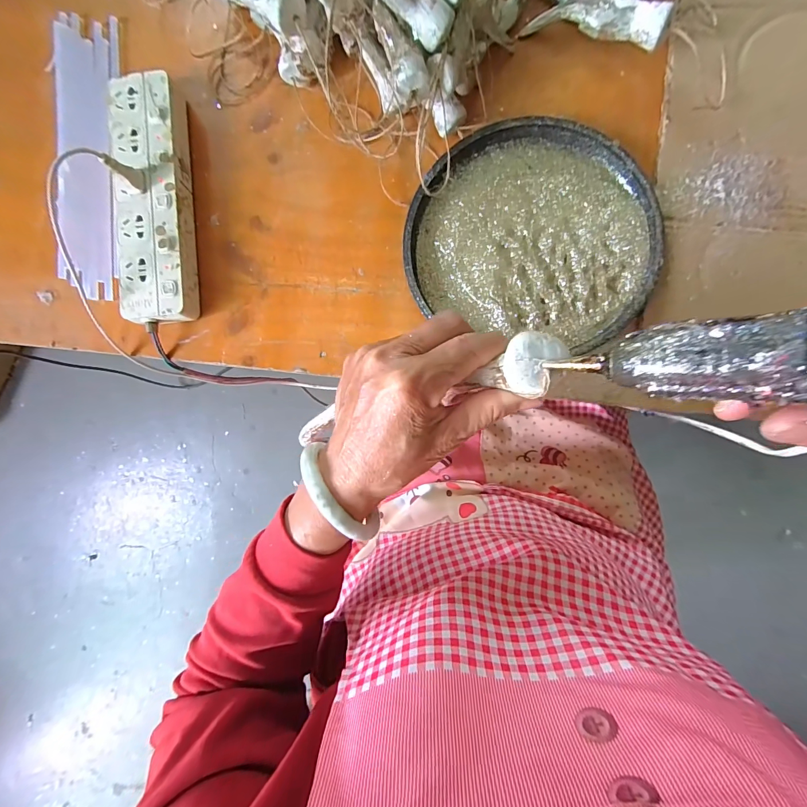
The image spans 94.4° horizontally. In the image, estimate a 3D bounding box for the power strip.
[{"bbox_3d":[-0.260,-0.210,0.388,0.066,0.041,0.250,-6,86,5],"label":"power strip"}]

